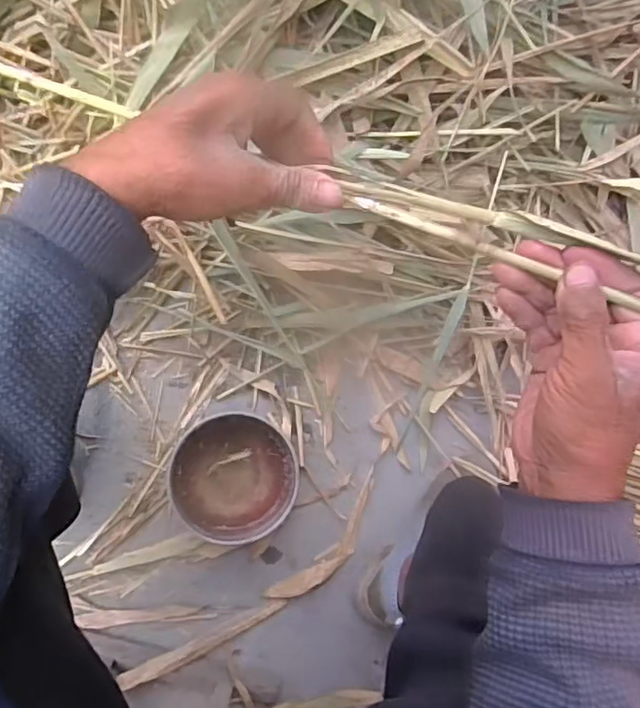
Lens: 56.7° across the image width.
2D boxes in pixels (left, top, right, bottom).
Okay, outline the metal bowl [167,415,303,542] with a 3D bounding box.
[{"bbox_3d":[-0.111,0.157,0.766,0.156,0.069,0.154,1,87,-10],"label":"metal bowl"}]

